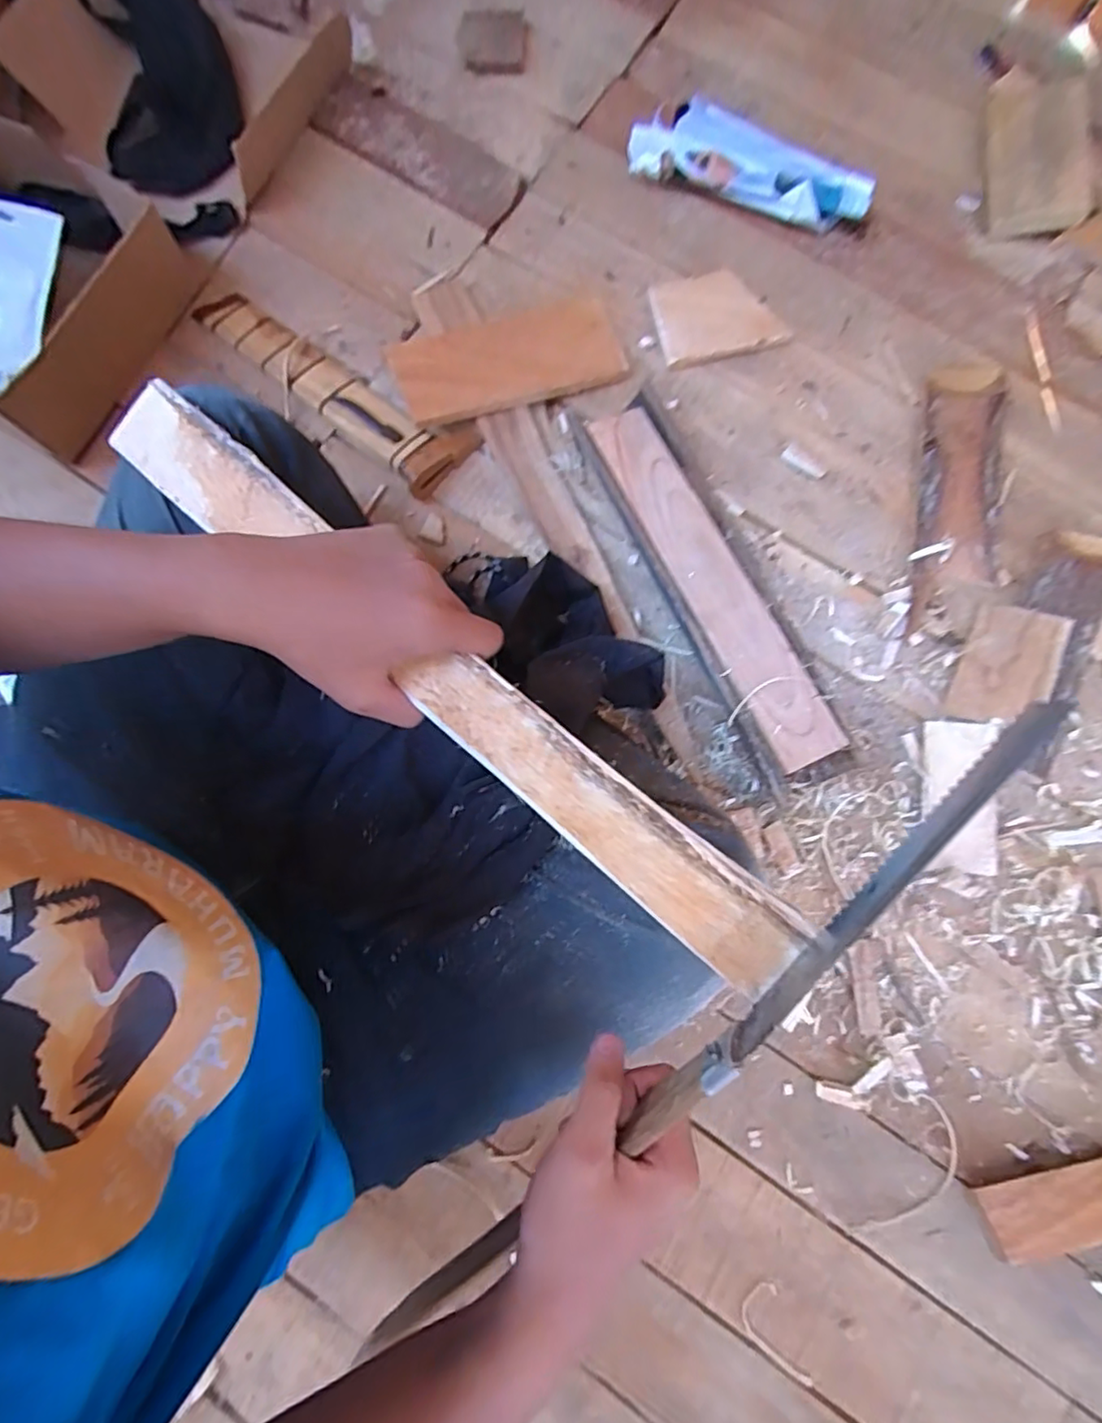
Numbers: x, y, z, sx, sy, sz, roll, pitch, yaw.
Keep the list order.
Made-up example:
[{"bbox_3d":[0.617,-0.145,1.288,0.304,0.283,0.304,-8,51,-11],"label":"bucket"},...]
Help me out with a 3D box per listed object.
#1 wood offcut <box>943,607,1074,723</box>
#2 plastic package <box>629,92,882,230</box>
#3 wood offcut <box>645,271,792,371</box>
[{"bbox_3d":[0.432,-0.041,0.578,0.074,0.012,0.121,18,75,37],"label":"wood offcut"},{"bbox_3d":[0.220,-0.598,0.673,0.261,0.047,0.077,19,80,4],"label":"plastic package"},{"bbox_3d":[0.178,-0.431,0.663,0.134,0.016,0.101,-19,80,-3],"label":"wood offcut"}]

